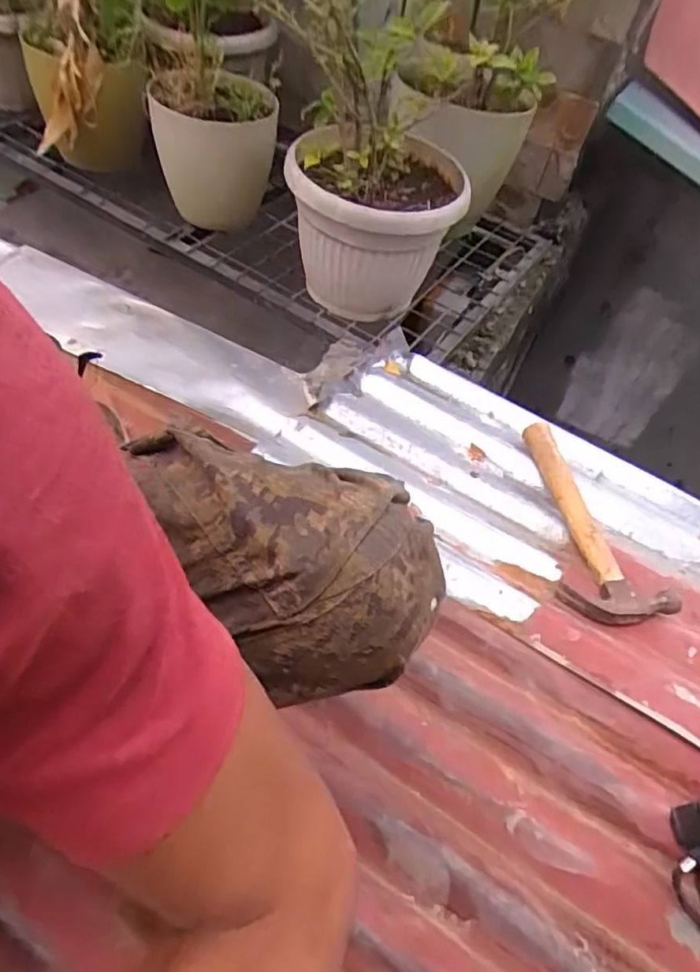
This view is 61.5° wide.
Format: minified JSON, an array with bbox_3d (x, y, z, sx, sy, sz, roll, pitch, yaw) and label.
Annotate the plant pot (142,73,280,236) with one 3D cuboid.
[{"bbox_3d":[-0.261,-0.646,1.162,0.224,0.227,0.198,-7,55,-15],"label":"plant pot"}]

